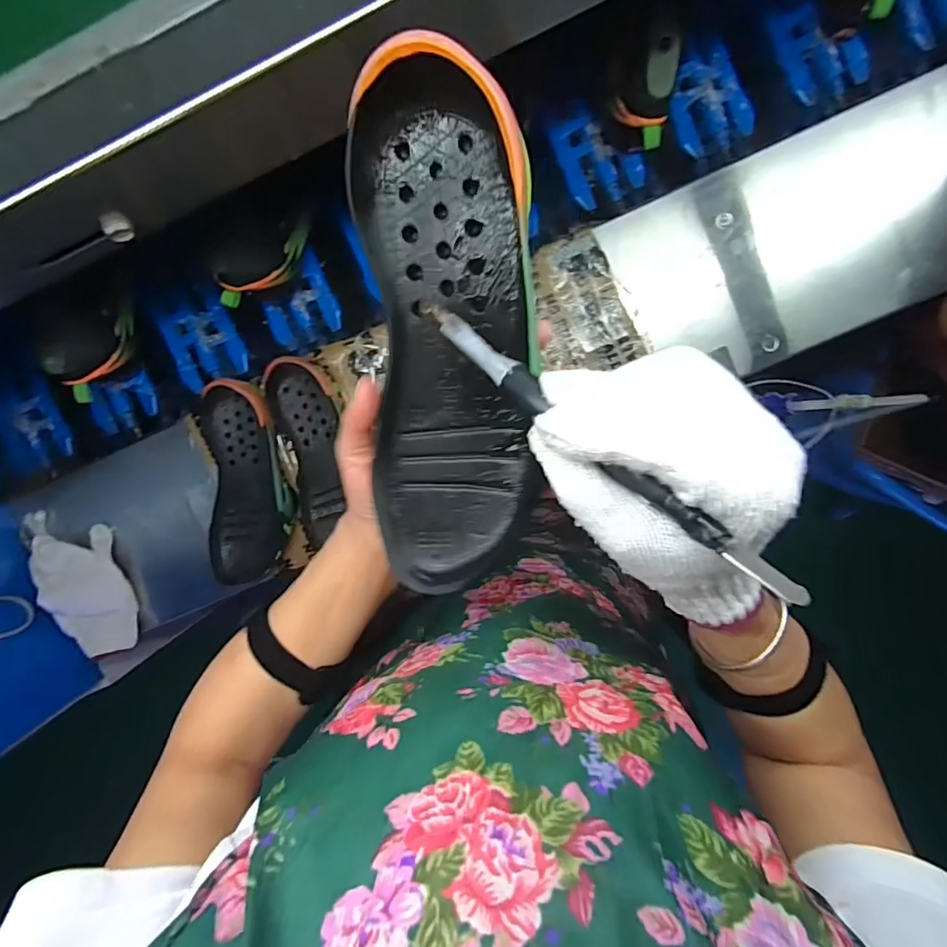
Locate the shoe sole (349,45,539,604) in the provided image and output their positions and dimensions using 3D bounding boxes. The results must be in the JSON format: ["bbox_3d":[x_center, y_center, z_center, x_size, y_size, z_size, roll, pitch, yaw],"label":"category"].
[{"bbox_3d":[-0.011,-0.054,0.257,0.083,0.037,0.245,1,113,5],"label":"shoe sole"}]

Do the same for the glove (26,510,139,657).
[{"bbox_3d":[-0.519,0.142,0.693,0.099,0.063,0.203,-19,95,7],"label":"glove"}]

